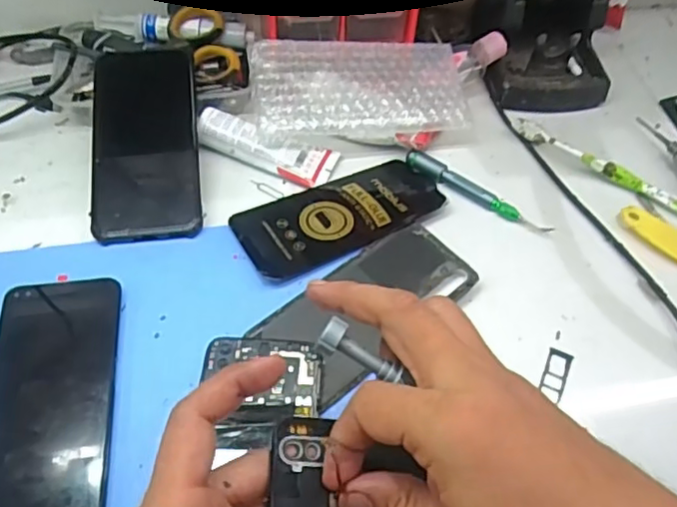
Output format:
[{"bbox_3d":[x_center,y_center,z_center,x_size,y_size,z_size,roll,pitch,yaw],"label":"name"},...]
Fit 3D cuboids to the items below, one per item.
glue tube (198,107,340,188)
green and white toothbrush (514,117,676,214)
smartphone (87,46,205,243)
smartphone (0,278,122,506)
[{"bbox_3d":[-0.059,-0.084,0.498,0.110,0.025,0.038,14,55,8],"label":"glue tube"},{"bbox_3d":[0.227,-0.065,0.504,0.182,0.013,0.015,33,59,19],"label":"green and white toothbrush"},{"bbox_3d":[-0.147,-0.087,0.471,0.076,0.010,0.161,-4,71,-6],"label":"smartphone"},{"bbox_3d":[-0.171,0.086,0.364,0.073,0.010,0.159,-4,57,-9],"label":"smartphone"}]

